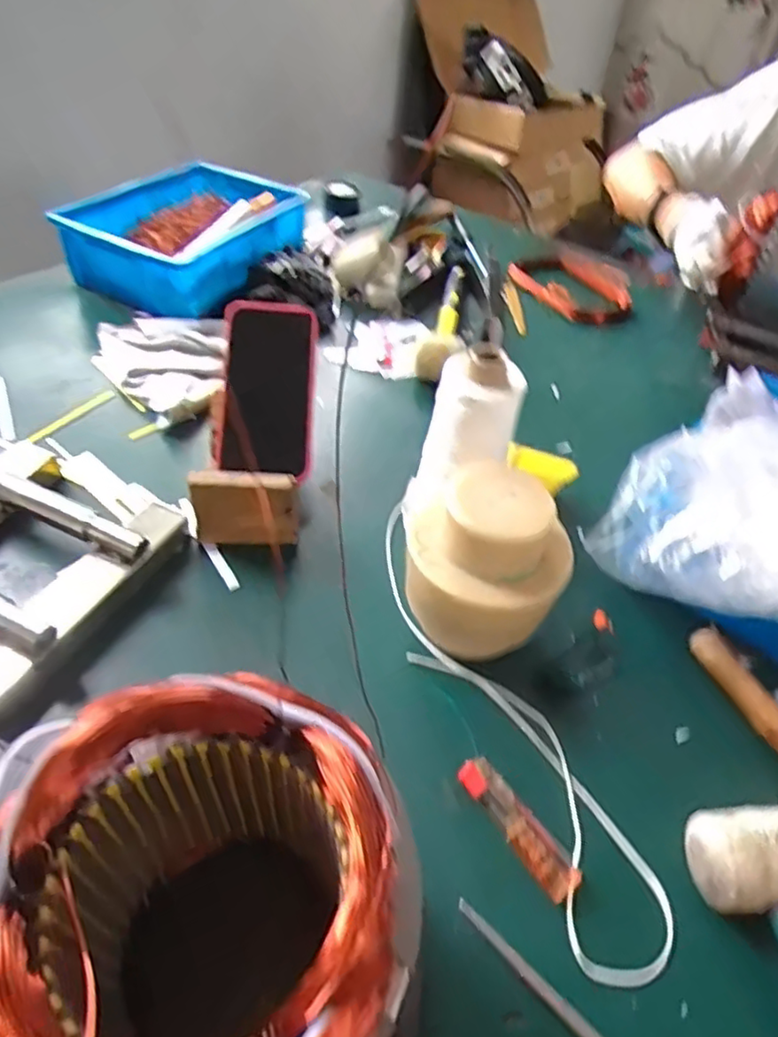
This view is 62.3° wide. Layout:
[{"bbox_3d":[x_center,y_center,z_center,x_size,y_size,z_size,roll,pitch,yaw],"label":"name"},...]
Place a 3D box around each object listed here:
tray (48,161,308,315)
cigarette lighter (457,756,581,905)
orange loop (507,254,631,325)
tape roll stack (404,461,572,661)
[{"bbox_3d":[-0.259,-0.376,0.834,0.206,0.088,0.310,21,46,13],"label":"tray"},{"bbox_3d":[0.078,0.185,0.390,0.022,0.010,0.087,-25,53,-29],"label":"cigarette lighter"},{"bbox_3d":[0.263,-0.349,0.936,0.112,0.043,0.193,-18,50,-24],"label":"orange loop"},{"bbox_3d":[0.065,0.035,0.449,0.108,0.128,0.089,5,44,-2],"label":"tape roll stack"}]

